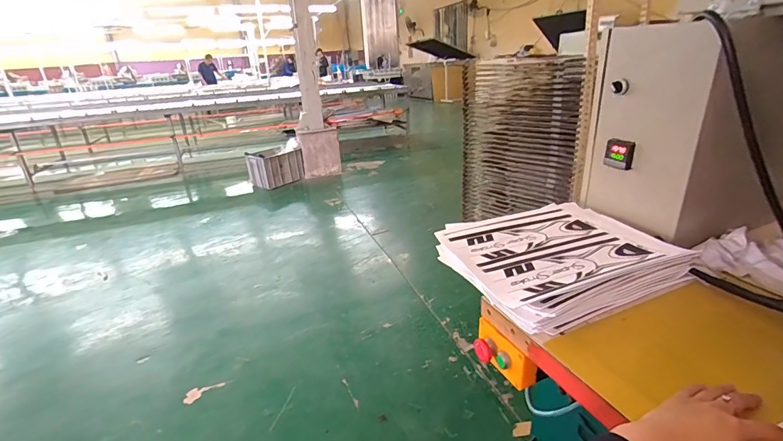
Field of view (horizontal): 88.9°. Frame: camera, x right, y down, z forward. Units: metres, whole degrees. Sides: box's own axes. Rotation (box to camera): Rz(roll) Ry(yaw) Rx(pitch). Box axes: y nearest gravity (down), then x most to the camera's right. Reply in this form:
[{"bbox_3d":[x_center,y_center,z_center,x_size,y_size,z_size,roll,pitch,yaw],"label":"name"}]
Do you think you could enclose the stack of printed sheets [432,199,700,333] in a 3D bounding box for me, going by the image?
[{"bbox_3d":[0.278,0.066,0.702,0.348,0.064,0.284,-13,24,-22],"label":"stack of printed sheets"}]

